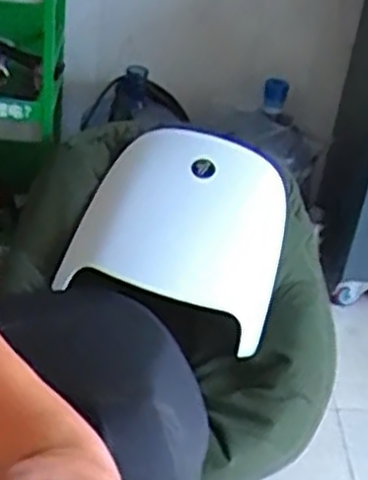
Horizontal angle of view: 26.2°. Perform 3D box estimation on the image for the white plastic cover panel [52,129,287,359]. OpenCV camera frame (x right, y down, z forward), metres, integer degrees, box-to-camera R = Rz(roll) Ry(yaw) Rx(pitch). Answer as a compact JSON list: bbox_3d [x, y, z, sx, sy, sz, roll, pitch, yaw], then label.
[{"bbox_3d":[0.006,-0.028,1.496,0.393,0.070,0.373,20,79,5],"label":"white plastic cover panel"}]

